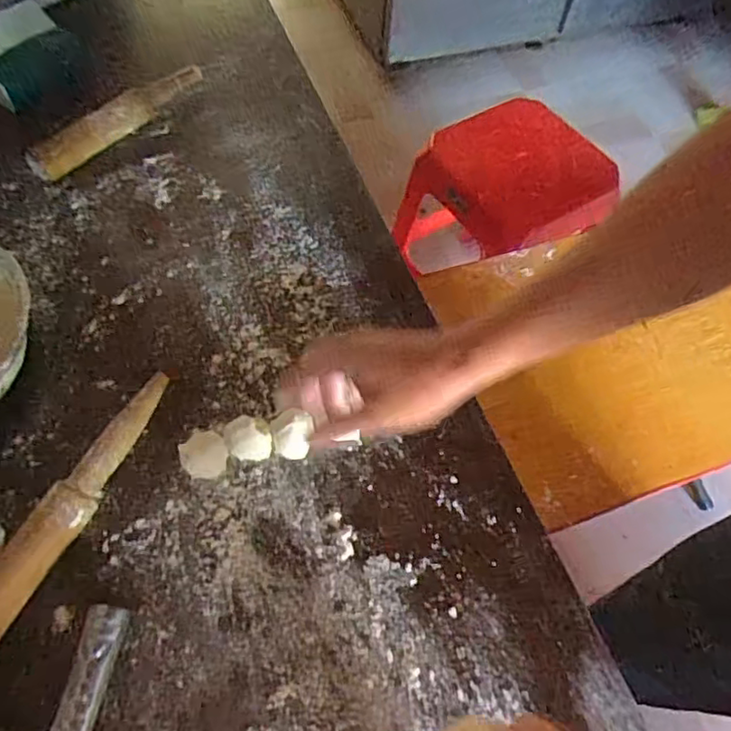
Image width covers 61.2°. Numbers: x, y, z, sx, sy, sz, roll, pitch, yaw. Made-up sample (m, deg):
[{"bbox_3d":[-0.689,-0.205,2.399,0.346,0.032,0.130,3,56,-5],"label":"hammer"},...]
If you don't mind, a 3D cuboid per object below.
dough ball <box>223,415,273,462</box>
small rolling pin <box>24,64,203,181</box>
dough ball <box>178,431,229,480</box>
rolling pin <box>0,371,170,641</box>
[{"bbox_3d":[-0.105,0.065,0.556,0.040,0.023,0.035,-7,60,-8],"label":"dough ball"},{"bbox_3d":[-0.301,-0.303,0.758,0.040,0.039,0.240,39,64,18],"label":"small rolling pin"},{"bbox_3d":[-0.142,0.078,0.545,0.039,0.027,0.037,2,59,-3],"label":"dough ball"},{"bbox_3d":[-0.253,0.134,0.497,0.038,0.035,0.297,25,61,11],"label":"rolling pin"}]

